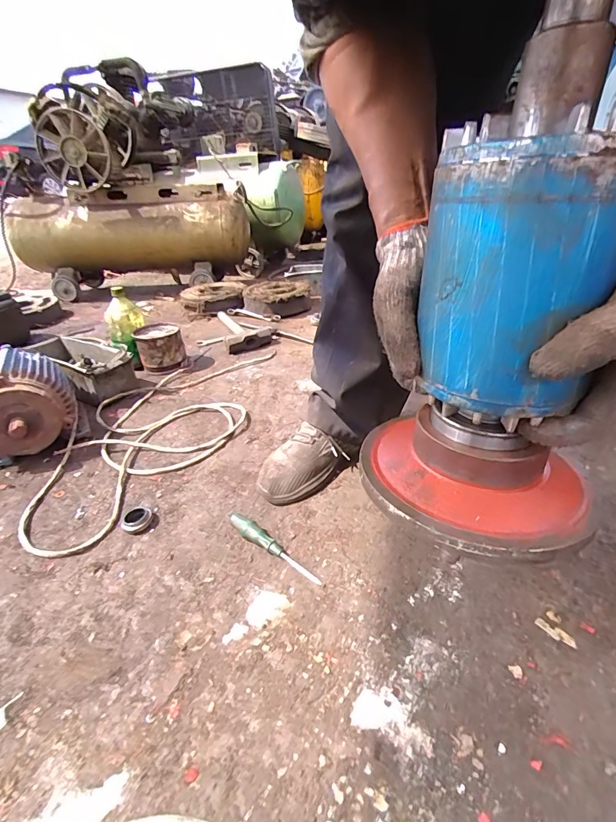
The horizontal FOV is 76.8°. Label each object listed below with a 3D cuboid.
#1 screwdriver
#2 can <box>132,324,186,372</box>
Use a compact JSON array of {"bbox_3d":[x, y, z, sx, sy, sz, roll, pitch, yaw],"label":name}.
[{"bbox_3d":[-0.057,0.176,0.519,0.025,0.022,0.179,-31,40,-34],"label":"screwdriver"},{"bbox_3d":[-0.400,-0.165,1.056,0.115,0.106,0.126,-4,32,3],"label":"can"}]

